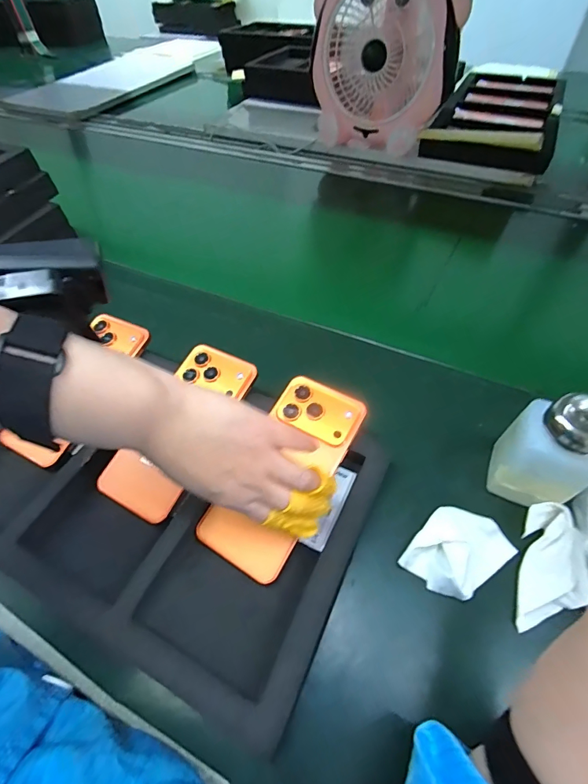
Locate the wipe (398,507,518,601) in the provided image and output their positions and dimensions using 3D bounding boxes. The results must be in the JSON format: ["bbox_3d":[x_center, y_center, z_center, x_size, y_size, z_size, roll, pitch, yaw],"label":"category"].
[{"bbox_3d":[0.125,0.120,0.290,0.079,0.014,0.055,-29,57,-18],"label":"wipe"}]

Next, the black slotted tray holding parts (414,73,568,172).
[{"bbox_3d":[0.429,-0.581,0.783,0.214,0.054,0.504,20,56,17],"label":"black slotted tray holding parts"}]

